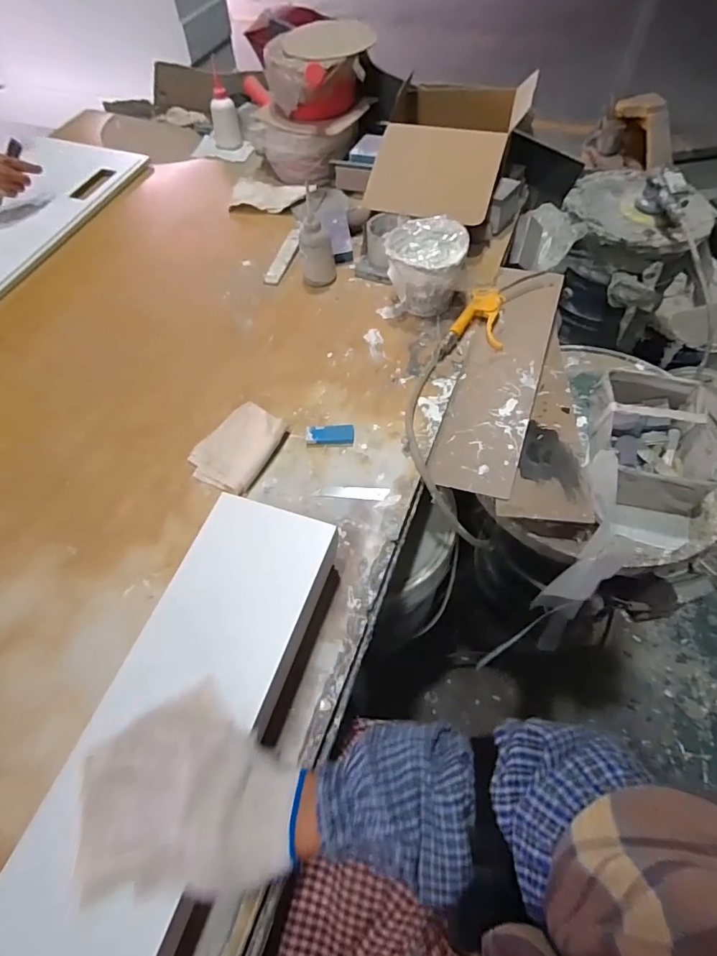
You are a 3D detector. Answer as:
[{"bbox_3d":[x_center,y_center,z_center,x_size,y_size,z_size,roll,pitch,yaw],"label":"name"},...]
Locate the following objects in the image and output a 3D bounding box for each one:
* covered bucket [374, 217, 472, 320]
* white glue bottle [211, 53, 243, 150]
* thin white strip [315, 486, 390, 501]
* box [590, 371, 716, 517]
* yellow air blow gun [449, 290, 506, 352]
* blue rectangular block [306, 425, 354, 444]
[{"bbox_3d":[0.110,-0.349,0.807,0.123,0.130,0.122,0,58,-1],"label":"covered bucket"},{"bbox_3d":[-0.332,-0.907,1.157,0.064,0.156,0.057,-20,60,-10],"label":"white glue bottle"},{"bbox_3d":[-0.008,0.020,0.645,0.097,0.004,0.019,3,59,9],"label":"thin white strip"},{"bbox_3d":[0.409,-0.055,0.666,0.143,0.062,0.214,12,60,9],"label":"box"},{"bbox_3d":[0.210,-0.272,0.791,0.083,0.025,0.116,17,61,12],"label":"yellow air blow gun"},{"bbox_3d":[-0.041,-0.063,0.694,0.069,0.012,0.031,-2,58,1],"label":"blue rectangular block"}]

